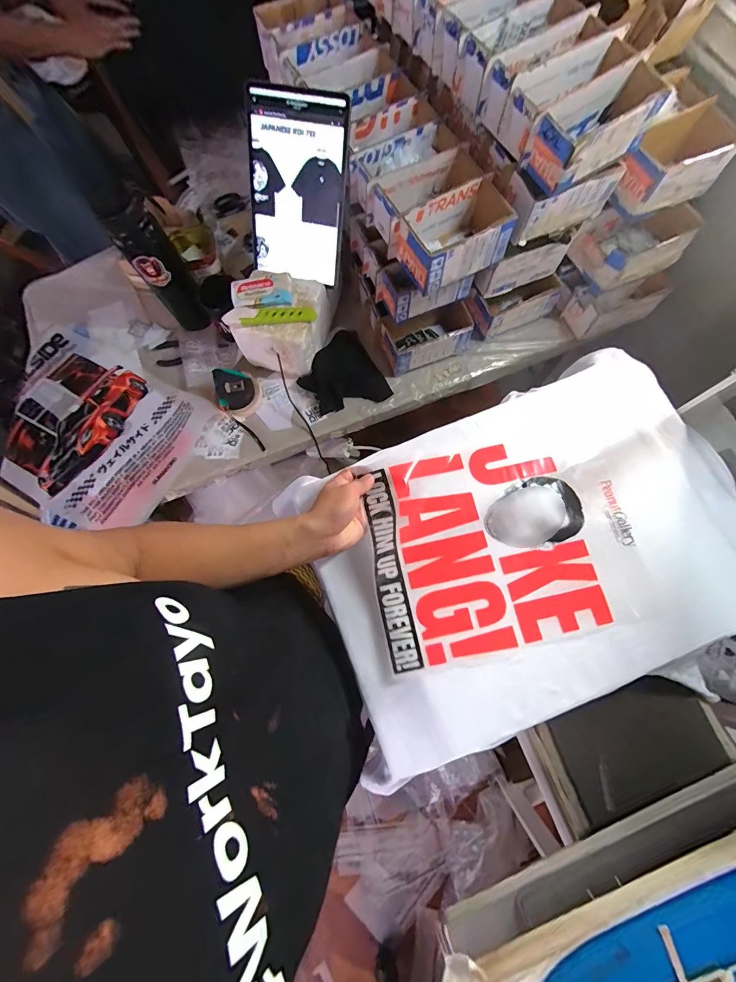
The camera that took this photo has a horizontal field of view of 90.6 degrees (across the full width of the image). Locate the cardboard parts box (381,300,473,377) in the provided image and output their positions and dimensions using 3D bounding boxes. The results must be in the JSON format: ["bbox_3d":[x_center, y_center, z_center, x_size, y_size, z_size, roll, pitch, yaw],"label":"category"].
[{"bbox_3d":[0.121,-0.308,0.700,0.180,0.059,0.092,-22,76,-4],"label":"cardboard parts box"}]

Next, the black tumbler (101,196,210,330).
[{"bbox_3d":[-0.367,-0.394,0.654,0.075,0.222,0.074,0,75,1],"label":"black tumbler"}]

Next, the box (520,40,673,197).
[{"bbox_3d":[0.318,-0.501,0.503,0.181,0.078,0.080,-28,76,-6],"label":"box"}]

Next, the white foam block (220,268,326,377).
[{"bbox_3d":[-0.165,-0.319,0.692,0.155,0.114,0.143,12,76,5],"label":"white foam block"}]

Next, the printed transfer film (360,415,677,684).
[{"bbox_3d":[0.182,0.066,0.497,0.367,0.030,0.286,-13,75,-2],"label":"printed transfer film"}]

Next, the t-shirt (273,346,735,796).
[{"bbox_3d":[0.222,0.068,0.507,0.605,0.042,0.411,-22,76,-5],"label":"t-shirt"}]

